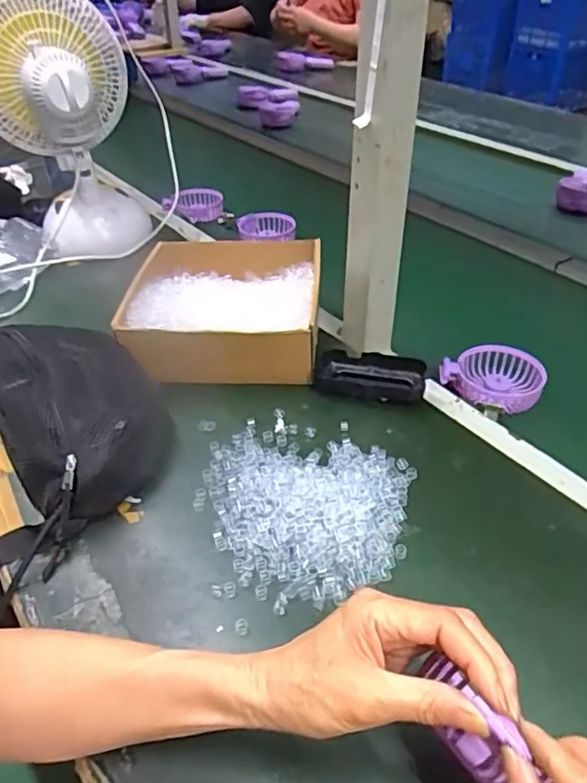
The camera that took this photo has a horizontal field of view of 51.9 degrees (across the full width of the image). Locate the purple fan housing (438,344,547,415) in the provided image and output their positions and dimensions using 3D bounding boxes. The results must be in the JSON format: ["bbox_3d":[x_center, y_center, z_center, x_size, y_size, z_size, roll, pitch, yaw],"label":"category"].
[{"bbox_3d":[0.210,-0.018,0.644,0.101,0.028,0.085,5,39,9],"label":"purple fan housing"}]

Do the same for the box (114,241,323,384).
[{"bbox_3d":[-0.075,-0.093,0.682,0.197,0.072,0.200,1,38,4],"label":"box"}]

